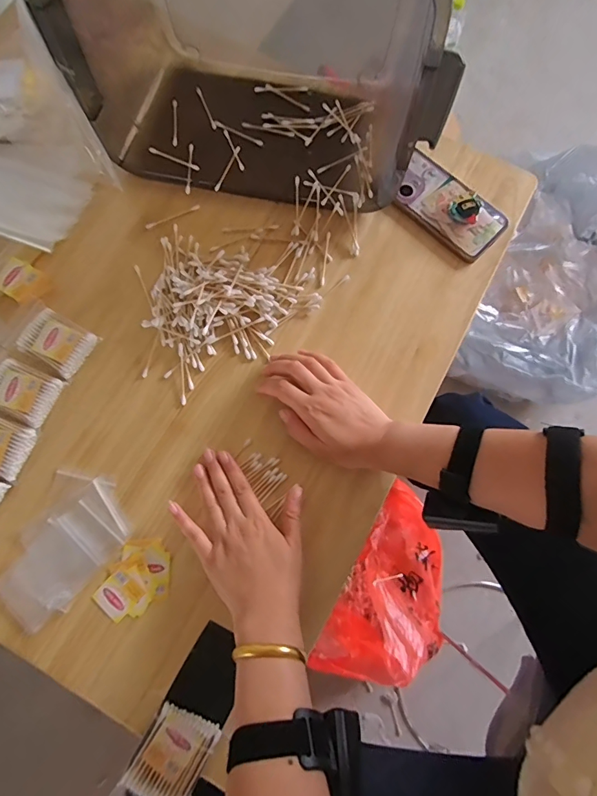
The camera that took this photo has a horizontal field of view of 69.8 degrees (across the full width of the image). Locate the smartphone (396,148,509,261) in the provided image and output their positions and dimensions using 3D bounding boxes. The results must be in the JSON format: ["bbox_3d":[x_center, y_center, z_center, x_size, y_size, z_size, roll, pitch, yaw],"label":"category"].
[{"bbox_3d":[0.184,-0.240,0.531,0.148,0.020,0.078,43,80,7],"label":"smartphone"}]

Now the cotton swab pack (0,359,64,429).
[{"bbox_3d":[-0.305,-0.008,0.472,0.074,0.011,0.056,26,79,4],"label":"cotton swab pack"}]

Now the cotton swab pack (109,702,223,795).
[{"bbox_3d":[-0.128,0.352,0.400,0.060,0.011,0.114,31,79,5],"label":"cotton swab pack"}]

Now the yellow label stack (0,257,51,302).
[{"bbox_3d":[-0.321,-0.135,0.495,0.047,0.009,0.043,37,80,6],"label":"yellow label stack"}]

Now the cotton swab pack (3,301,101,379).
[{"bbox_3d":[-0.282,-0.067,0.486,0.089,0.013,0.061,30,79,5],"label":"cotton swab pack"}]

